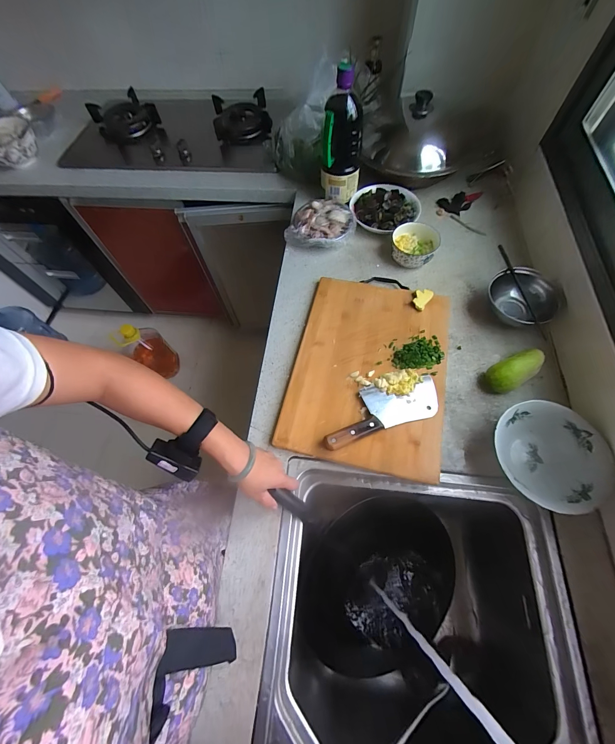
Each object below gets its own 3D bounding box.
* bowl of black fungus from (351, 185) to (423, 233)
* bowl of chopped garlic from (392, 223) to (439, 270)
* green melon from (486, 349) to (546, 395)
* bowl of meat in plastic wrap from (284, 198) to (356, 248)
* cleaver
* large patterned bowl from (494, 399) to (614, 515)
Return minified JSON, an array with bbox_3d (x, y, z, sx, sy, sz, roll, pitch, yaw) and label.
[{"bbox_3d":[0.197,-0.410,0.775,0.176,0.050,0.156,7,64,6],"label":"bowl of black fungus"},{"bbox_3d":[0.247,-0.293,0.715,0.102,0.053,0.108,-1,63,2],"label":"bowl of chopped garlic"},{"bbox_3d":[0.389,-0.005,0.569,0.119,0.056,0.052,-32,66,-13],"label":"green melon"},{"bbox_3d":[0.043,-0.365,0.757,0.142,0.055,0.151,-1,63,2],"label":"bowl of meat in plastic wrap"},{"bbox_3d":[0.131,0.063,0.542,0.226,0.027,0.084,-18,64,-6],"label":"cleaver"},{"bbox_3d":[0.388,0.138,0.499,0.162,0.056,0.166,-1,63,2],"label":"large patterned bowl"}]

